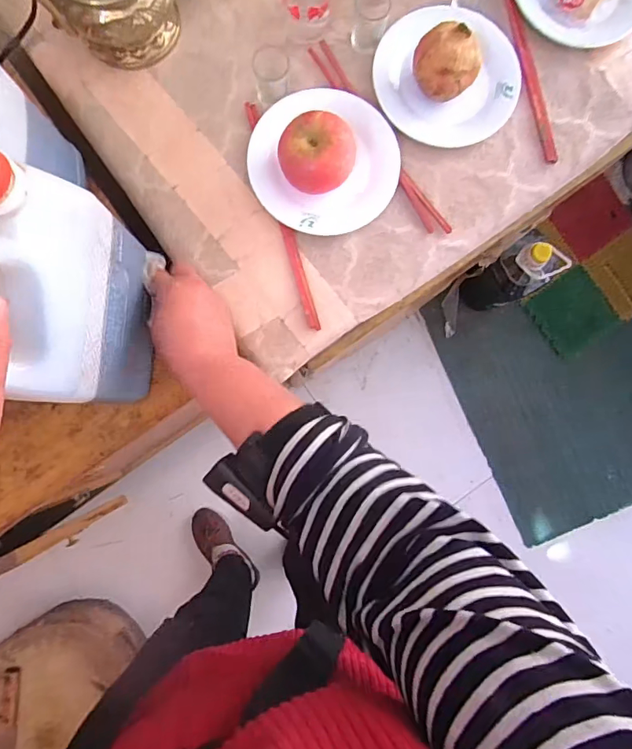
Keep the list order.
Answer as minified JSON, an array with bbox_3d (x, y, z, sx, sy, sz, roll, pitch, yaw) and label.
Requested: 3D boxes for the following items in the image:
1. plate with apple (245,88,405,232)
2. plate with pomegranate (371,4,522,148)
[{"bbox_3d":[0.009,-0.207,0.427,0.143,0.062,0.132,0,87,-3],"label":"plate with apple"},{"bbox_3d":[0.137,-0.308,0.438,0.146,0.059,0.146,0,87,-3],"label":"plate with pomegranate"}]

